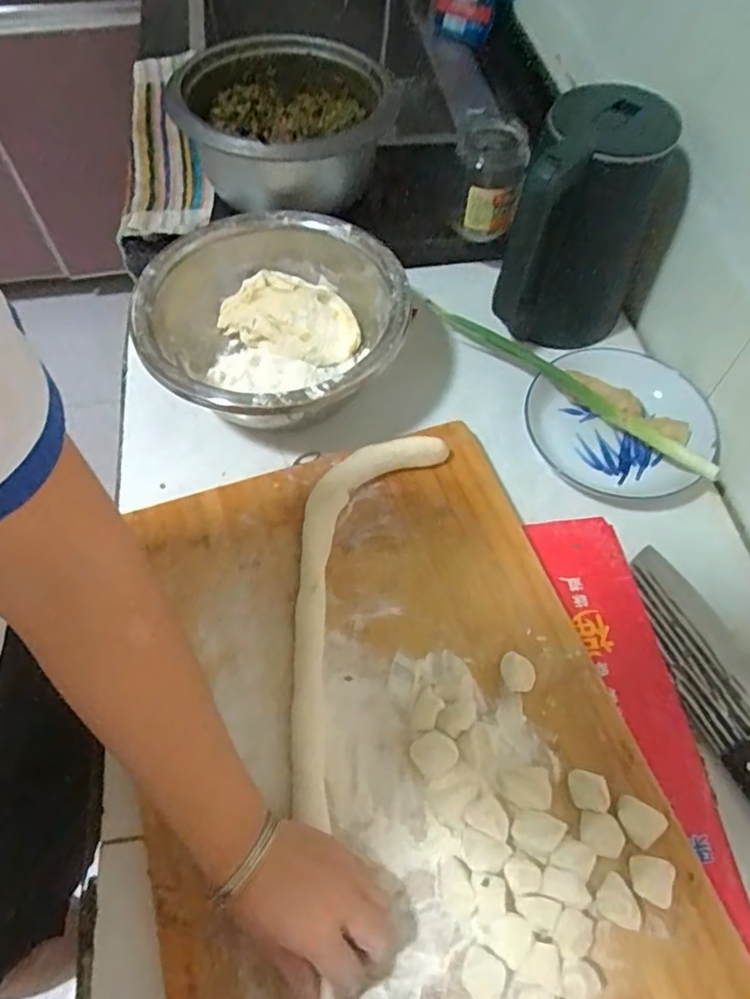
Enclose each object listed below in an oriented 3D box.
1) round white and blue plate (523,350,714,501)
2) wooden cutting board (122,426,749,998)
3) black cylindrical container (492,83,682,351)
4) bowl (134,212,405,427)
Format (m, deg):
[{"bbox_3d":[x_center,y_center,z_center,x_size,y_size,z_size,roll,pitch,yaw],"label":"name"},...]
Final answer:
[{"bbox_3d":[0.250,-0.082,0.628,0.179,0.029,0.147,37,88,22],"label":"round white and blue plate"},{"bbox_3d":[0.014,0.198,0.461,0.351,0.026,0.551,-16,61,-10],"label":"wooden cutting board"},{"bbox_3d":[0.218,-0.287,0.647,0.138,0.233,0.105,22,61,12],"label":"black cylindrical container"},{"bbox_3d":[-0.104,-0.172,0.647,0.257,0.108,0.261,0,59,-1],"label":"bowl"}]

